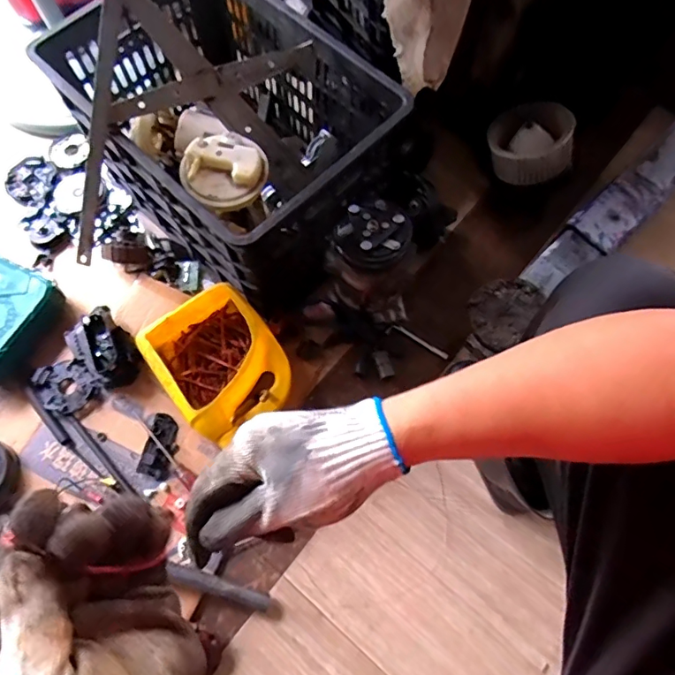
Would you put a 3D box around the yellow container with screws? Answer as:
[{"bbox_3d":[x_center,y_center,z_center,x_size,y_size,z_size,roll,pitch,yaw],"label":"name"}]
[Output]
[{"bbox_3d":[-0.185,0.044,0.812,0.177,0.098,0.224,-35,74,-13],"label":"yellow container with screws"}]

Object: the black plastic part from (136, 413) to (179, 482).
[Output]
[{"bbox_3d":[-0.281,0.173,0.810,0.050,0.019,0.099,12,68,4],"label":"black plastic part"}]

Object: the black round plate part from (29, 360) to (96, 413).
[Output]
[{"bbox_3d":[-0.448,0.077,0.839,0.084,0.024,0.088,0,69,0],"label":"black round plate part"}]

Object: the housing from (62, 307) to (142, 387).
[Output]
[{"bbox_3d":[-0.377,0.022,0.831,0.087,0.065,0.127,-41,75,-14],"label":"housing"}]

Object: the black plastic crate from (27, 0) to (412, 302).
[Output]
[{"bbox_3d":[-0.174,-0.350,0.852,0.506,0.261,0.372,43,75,14],"label":"black plastic crate"}]

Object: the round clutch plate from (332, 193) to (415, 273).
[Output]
[{"bbox_3d":[0.054,-0.154,0.750,0.107,0.040,0.105,0,69,0],"label":"round clutch plate"}]

